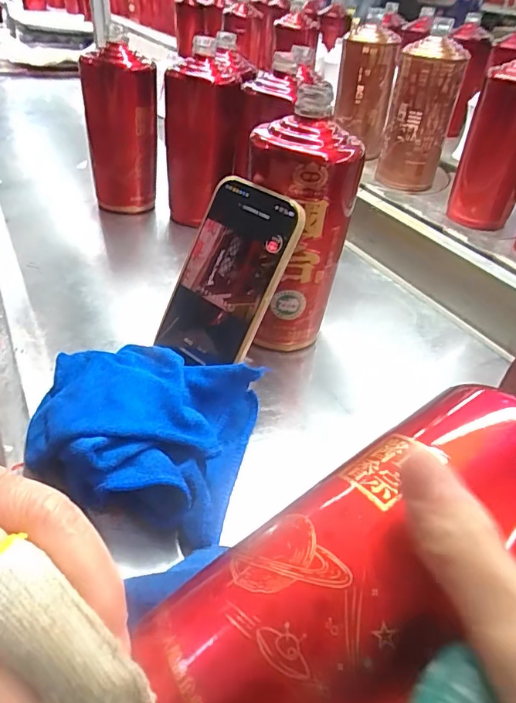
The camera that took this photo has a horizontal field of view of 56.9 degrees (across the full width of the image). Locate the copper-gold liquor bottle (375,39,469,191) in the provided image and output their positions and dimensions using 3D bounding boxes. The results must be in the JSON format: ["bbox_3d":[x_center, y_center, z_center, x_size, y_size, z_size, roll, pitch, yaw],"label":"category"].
[{"bbox_3d":[0.220,-0.322,0.653,0.085,0.178,0.085,10,40,10],"label":"copper-gold liquor bottle"}]

